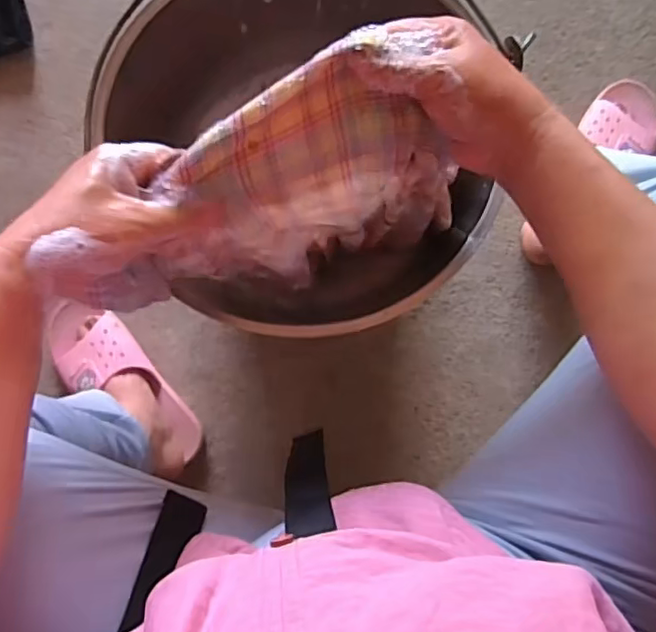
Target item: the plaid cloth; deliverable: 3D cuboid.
[{"bbox_3d":[-0.039,-0.075,0.421,0.253,0.219,0.098,-24,89,2],"label":"plaid cloth"}]

